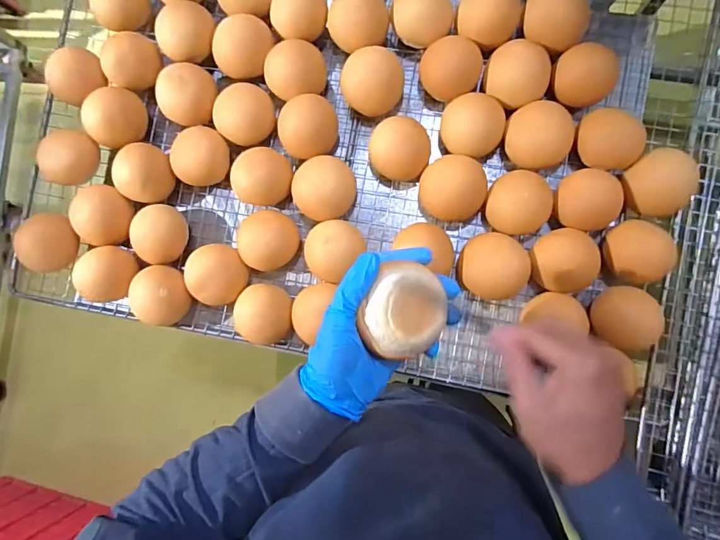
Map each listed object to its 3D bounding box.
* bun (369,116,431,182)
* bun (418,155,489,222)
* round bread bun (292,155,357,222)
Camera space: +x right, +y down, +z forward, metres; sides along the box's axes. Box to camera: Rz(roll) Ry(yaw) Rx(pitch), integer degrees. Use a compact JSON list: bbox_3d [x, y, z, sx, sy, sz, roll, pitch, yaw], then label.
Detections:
[{"bbox_3d":[0.050,-0.149,0.540,0.073,0.053,0.066,10,88,7],"label":"bun"},{"bbox_3d":[0.116,-0.100,0.532,0.081,0.040,0.073,5,87,7],"label":"bun"},{"bbox_3d":[-0.046,-0.105,0.556,0.081,0.046,0.079,42,92,7],"label":"round bread bun"}]

